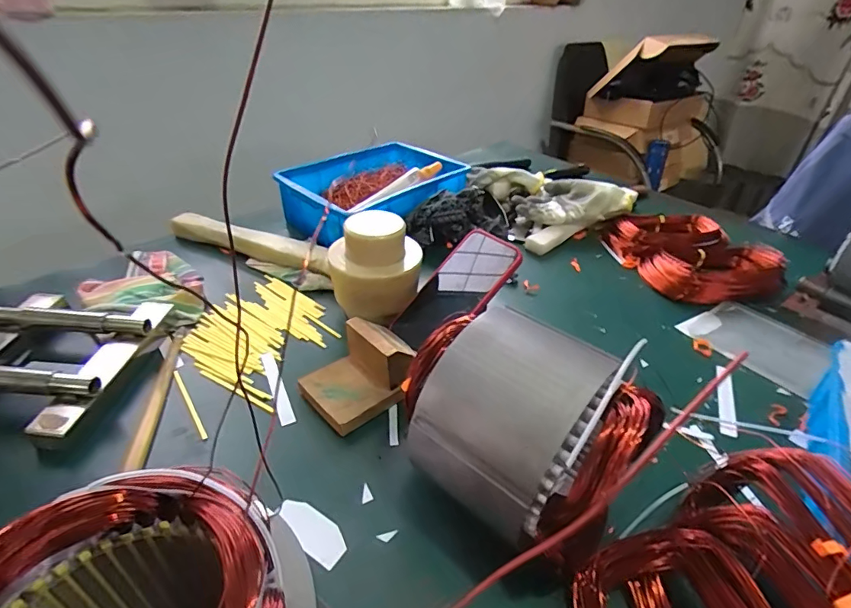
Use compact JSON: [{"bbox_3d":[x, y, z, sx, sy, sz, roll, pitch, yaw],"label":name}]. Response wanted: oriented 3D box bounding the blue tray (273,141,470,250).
[{"bbox_3d":[-0.084,-0.190,0.804,0.304,0.088,0.190,-26,44,-33],"label":"blue tray"}]

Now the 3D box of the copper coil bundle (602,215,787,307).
[{"bbox_3d":[0.408,-0.083,0.749,0.176,0.056,0.235,-7,37,-12],"label":"copper coil bundle"}]

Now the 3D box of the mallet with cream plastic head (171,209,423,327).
[{"bbox_3d":[-0.193,-0.097,0.644,0.421,0.124,0.104,25,41,28],"label":"mallet with cream plastic head"}]

